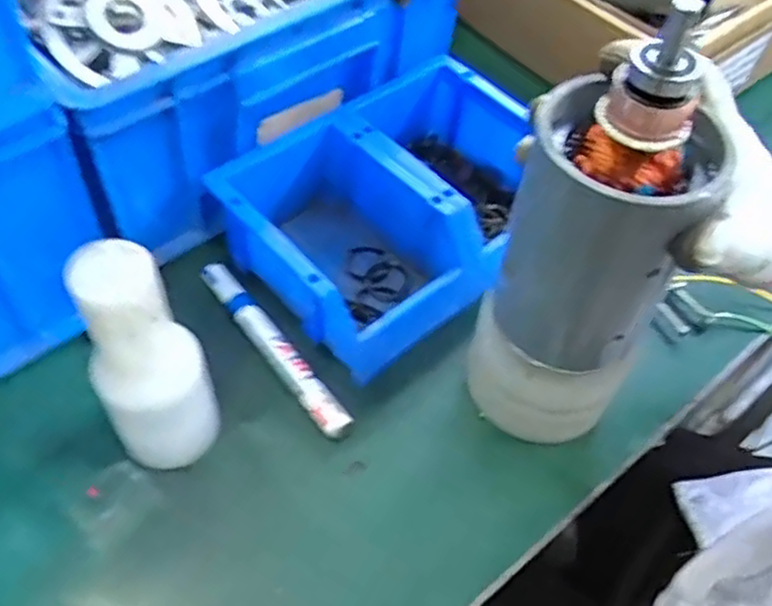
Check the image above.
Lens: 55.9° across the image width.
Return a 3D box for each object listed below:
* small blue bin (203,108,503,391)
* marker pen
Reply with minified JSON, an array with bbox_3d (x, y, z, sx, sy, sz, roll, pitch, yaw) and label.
[{"bbox_3d":[-0.022,-0.039,0.463,0.116,0.073,0.153,-35,64,-27],"label":"small blue bin"},{"bbox_3d":[-0.070,0.026,0.450,0.018,0.017,0.143,-31,62,-25],"label":"marker pen"}]

